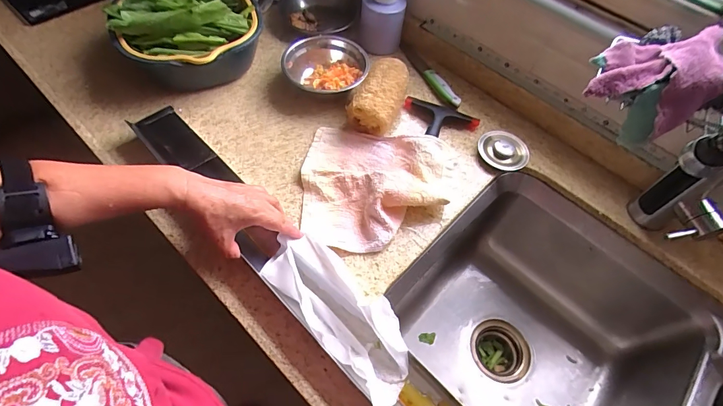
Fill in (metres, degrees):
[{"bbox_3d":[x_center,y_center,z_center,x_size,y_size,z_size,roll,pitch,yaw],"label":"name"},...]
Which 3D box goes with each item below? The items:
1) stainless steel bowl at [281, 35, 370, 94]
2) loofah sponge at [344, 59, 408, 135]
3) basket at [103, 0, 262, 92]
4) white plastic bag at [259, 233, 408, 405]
[{"bbox_3d":[-0.064,-0.243,0.685,0.147,0.058,0.134,2,58,-3],"label":"stainless steel bowl"},{"bbox_3d":[0.028,-0.182,0.643,0.084,0.071,0.128,15,59,5],"label":"loofah sponge"},{"bbox_3d":[-0.296,-0.299,0.661,0.225,0.127,0.234,-19,62,-15],"label":"basket"},{"bbox_3d":[-0.028,0.125,0.449,0.081,0.075,0.223,-36,68,-23],"label":"white plastic bag"}]

